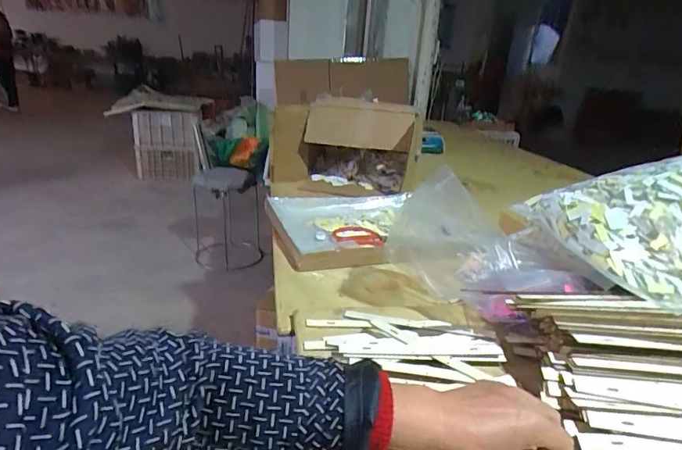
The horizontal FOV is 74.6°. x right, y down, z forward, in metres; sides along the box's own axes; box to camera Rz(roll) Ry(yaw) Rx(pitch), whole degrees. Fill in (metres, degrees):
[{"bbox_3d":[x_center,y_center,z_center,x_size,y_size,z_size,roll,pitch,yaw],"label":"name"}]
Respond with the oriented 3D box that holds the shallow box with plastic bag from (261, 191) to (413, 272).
[{"bbox_3d":[0.022,-0.001,0.942,0.319,0.042,0.309,-3,22,-17],"label":"shallow box with plastic bag"}]

